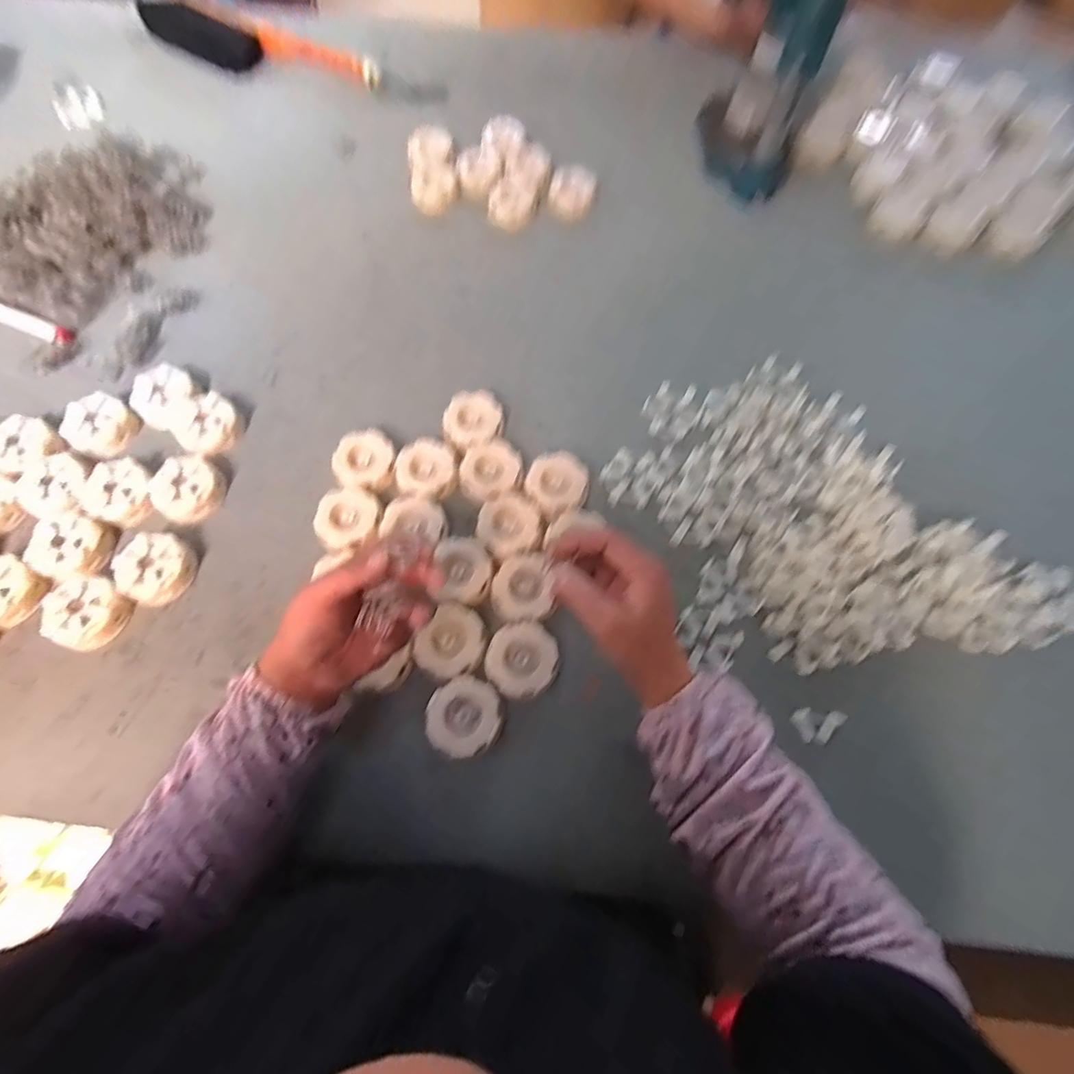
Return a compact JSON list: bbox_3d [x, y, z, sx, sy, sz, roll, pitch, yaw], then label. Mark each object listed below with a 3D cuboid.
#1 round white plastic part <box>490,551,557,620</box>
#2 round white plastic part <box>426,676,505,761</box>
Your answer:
[{"bbox_3d":[-0.013,0.042,0.481,0.054,0.013,0.063,-4,66,-3],"label":"round white plastic part"},{"bbox_3d":[-0.060,0.153,0.450,0.061,0.028,0.062,0,66,-1],"label":"round white plastic part"}]

